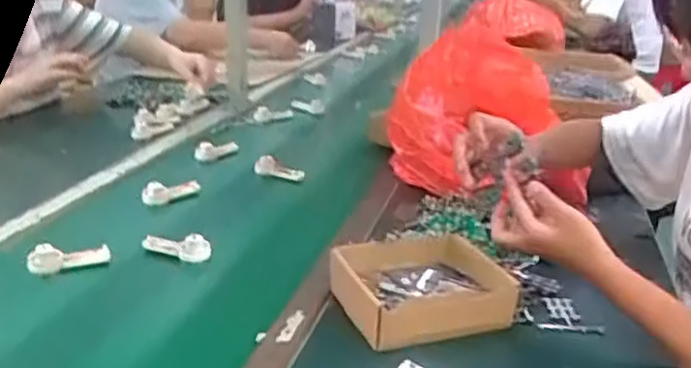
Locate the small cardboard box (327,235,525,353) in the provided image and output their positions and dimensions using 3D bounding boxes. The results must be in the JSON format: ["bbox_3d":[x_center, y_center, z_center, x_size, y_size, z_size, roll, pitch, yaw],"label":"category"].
[{"bbox_3d":[0.083,0.116,0.774,0.175,0.059,0.147,-7,22,-24],"label":"small cardboard box"}]

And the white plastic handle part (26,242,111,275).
[{"bbox_3d":[-0.334,0.090,0.836,0.093,0.038,0.018,-3,21,-15],"label":"white plastic handle part"}]

